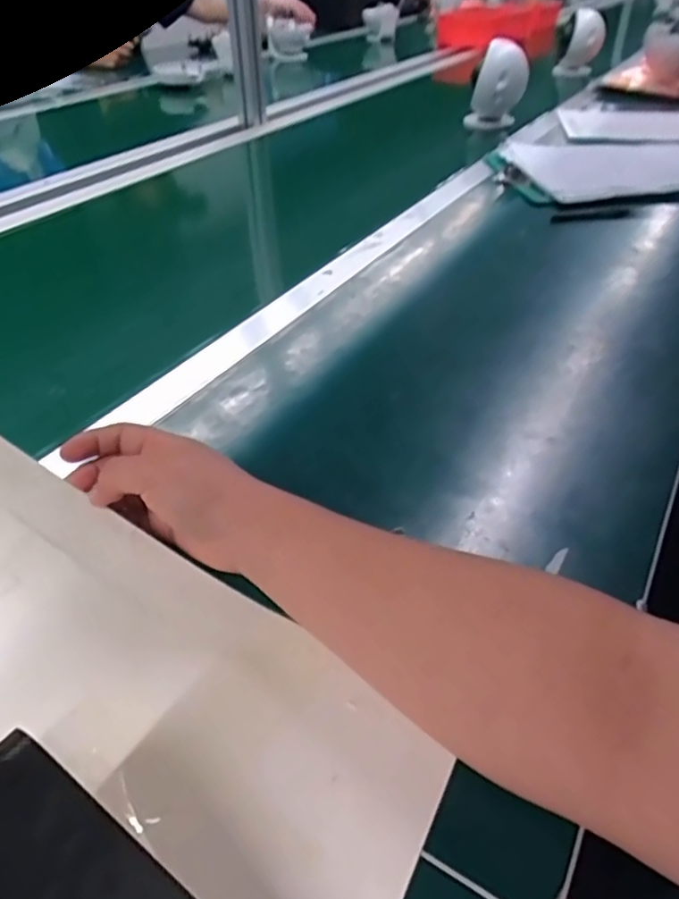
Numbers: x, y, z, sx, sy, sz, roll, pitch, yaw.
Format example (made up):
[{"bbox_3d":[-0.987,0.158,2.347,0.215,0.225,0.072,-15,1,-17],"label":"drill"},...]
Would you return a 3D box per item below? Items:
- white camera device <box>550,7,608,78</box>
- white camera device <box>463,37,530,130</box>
[{"bbox_3d":[0.570,-0.957,1.458,0.096,0.126,0.079,12,42,14],"label":"white camera device"},{"bbox_3d":[0.281,-0.649,1.107,0.099,0.129,0.071,8,41,10],"label":"white camera device"}]

